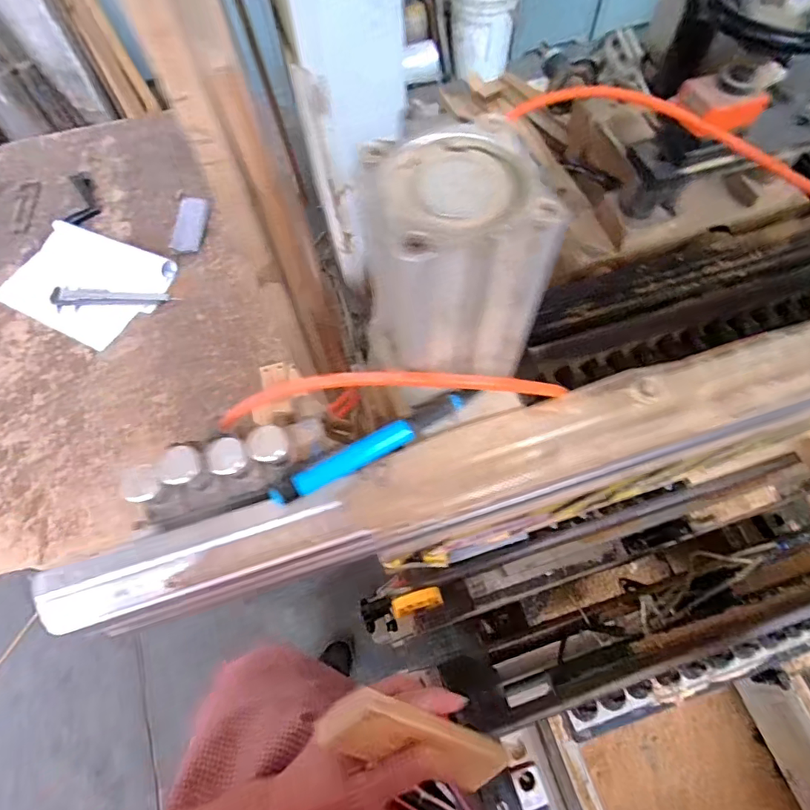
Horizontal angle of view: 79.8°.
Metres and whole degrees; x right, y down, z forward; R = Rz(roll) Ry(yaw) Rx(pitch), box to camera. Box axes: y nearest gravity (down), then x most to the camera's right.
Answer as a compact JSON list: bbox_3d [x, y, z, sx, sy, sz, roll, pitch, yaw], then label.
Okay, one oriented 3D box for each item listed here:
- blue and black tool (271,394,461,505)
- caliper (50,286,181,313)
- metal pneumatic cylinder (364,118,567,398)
[{"bbox_3d":[-0.018,0.023,0.258,0.110,0.009,0.013,-27,66,-11],"label":"blue and black tool"},{"bbox_3d":[-0.601,-0.217,0.994,0.261,0.010,0.056,2,64,3],"label":"caliper"},{"bbox_3d":[0.020,-0.058,0.228,0.073,0.108,0.061,-11,64,-3],"label":"metal pneumatic cylinder"}]

